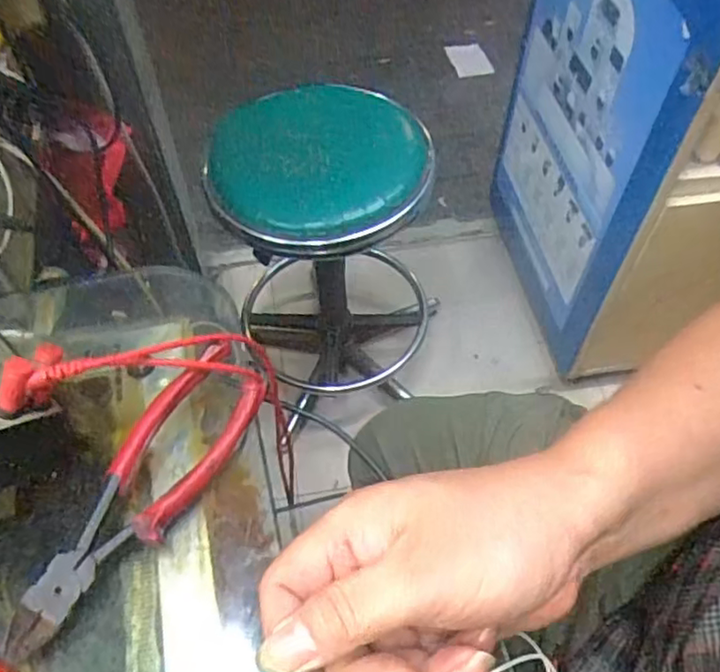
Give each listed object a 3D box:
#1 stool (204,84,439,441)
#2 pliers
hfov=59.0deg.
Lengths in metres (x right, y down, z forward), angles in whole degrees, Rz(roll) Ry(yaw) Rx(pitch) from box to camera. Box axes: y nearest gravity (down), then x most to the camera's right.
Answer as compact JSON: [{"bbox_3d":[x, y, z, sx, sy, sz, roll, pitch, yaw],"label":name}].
[{"bbox_3d":[-0.036,-0.098,1.089,0.342,0.557,0.351,7,56,4],"label":"stool"},{"bbox_3d":[-0.100,0.072,0.293,0.043,0.026,0.150,28,60,17],"label":"pliers"}]

